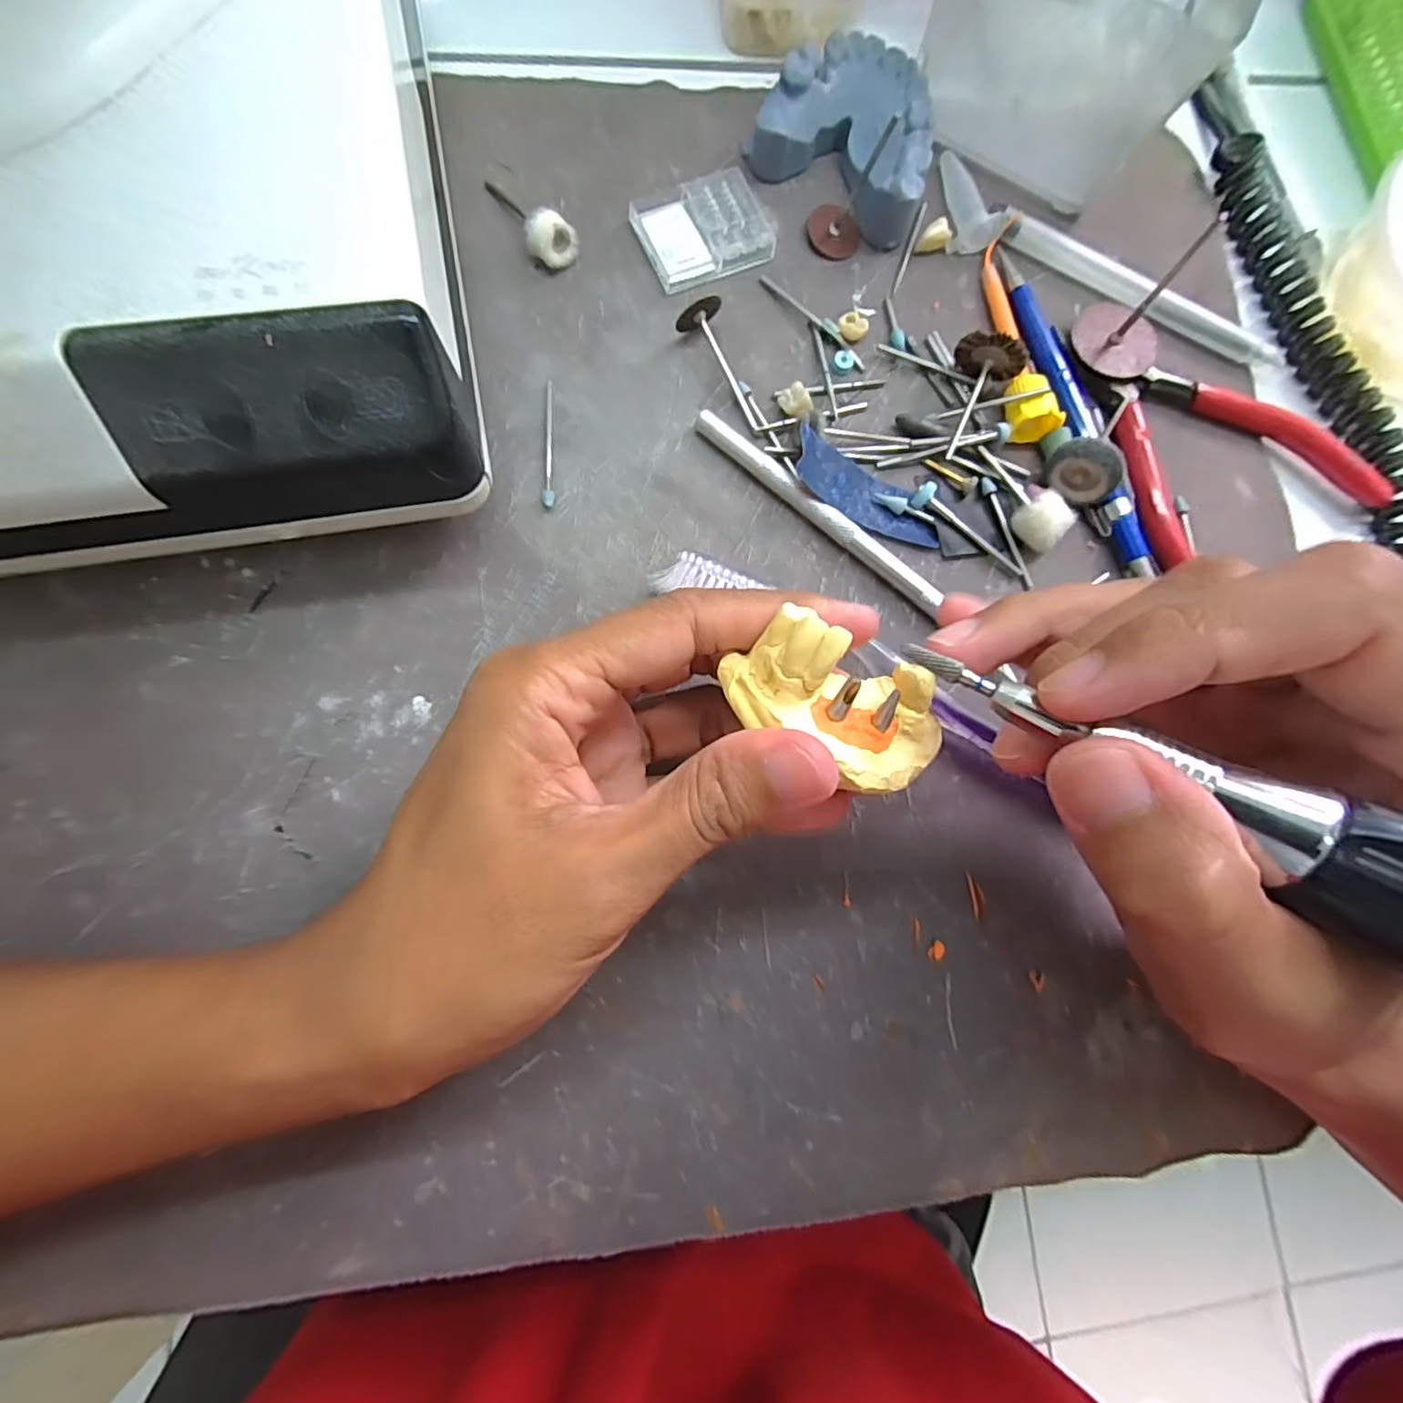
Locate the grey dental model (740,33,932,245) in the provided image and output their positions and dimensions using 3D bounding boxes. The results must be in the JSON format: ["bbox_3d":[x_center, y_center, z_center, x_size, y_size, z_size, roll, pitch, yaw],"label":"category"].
[{"bbox_3d":[0.059,-0.207,0.221,0.063,0.023,0.052,35,80,0],"label":"grey dental model"}]

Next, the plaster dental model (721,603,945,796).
[{"bbox_3d":[0.032,0.002,0.132,0.051,0.017,0.029,28,80,-12],"label":"plaster dental model"}]

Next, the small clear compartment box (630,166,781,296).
[{"bbox_3d":[0.002,-0.171,0.220,0.047,0.008,0.034,-28,85,-8],"label":"small clear compartment box"}]

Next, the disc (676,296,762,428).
[{"bbox_3d":[0.006,-0.115,0.209,0.016,0.012,0.045,-18,84,-8],"label":"disc"}]

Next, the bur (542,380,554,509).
[{"bbox_3d":[-0.051,-0.088,0.203,0.004,0.004,0.046,0,82,-5],"label":"bur"}]

